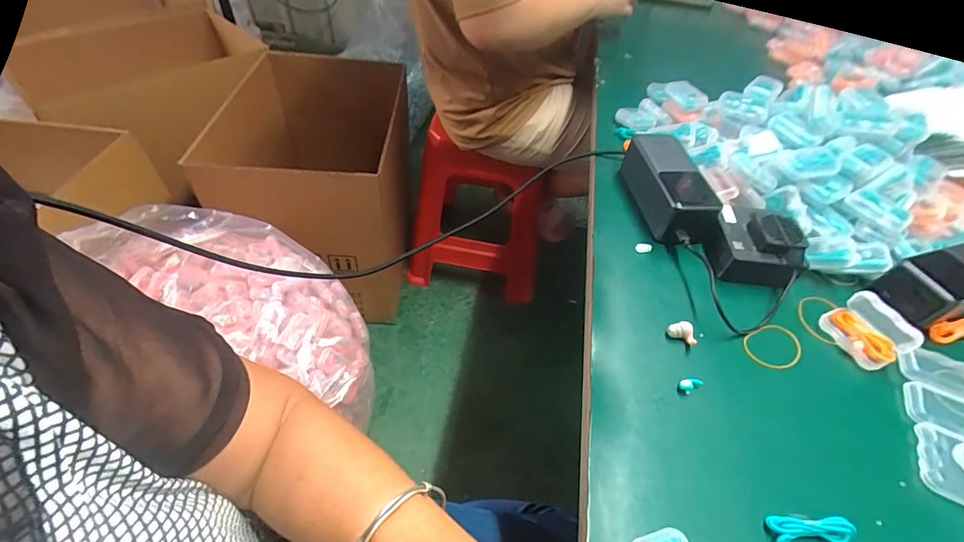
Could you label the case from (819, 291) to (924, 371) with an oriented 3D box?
[{"bbox_3d":[0.327,0.049,0.361,0.030,0.046,0.055,-21,55,-23],"label":"case"}]

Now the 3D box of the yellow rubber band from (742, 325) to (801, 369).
[{"bbox_3d":[0.249,0.064,0.365,0.054,0.005,0.037,-15,53,-19],"label":"yellow rubber band"}]

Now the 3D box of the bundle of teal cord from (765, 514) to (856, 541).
[{"bbox_3d":[0.206,0.162,0.268,0.047,0.015,0.017,1,49,-6],"label":"bundle of teal cord"}]

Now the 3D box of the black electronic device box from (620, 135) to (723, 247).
[{"bbox_3d":[0.192,-0.089,0.447,0.065,0.048,0.132,-8,51,-13],"label":"black electronic device box"}]

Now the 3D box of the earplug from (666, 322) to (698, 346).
[{"bbox_3d":[0.167,0.054,0.359,0.017,0.015,0.019,-6,50,-12],"label":"earplug"}]

